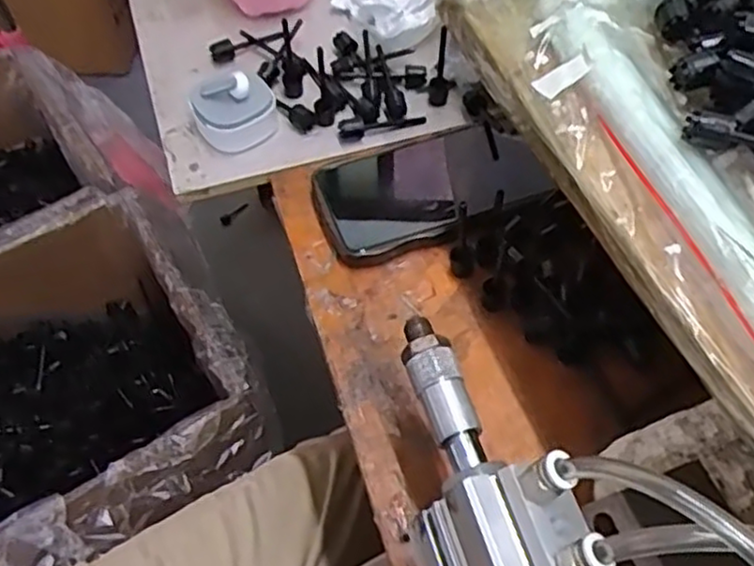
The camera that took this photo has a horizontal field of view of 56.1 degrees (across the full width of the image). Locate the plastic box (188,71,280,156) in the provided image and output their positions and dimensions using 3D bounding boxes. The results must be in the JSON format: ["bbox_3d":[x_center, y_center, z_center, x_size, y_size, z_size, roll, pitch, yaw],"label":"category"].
[{"bbox_3d":[-0.097,-0.121,0.482,0.056,0.043,0.043,-16,59,-9],"label":"plastic box"}]

